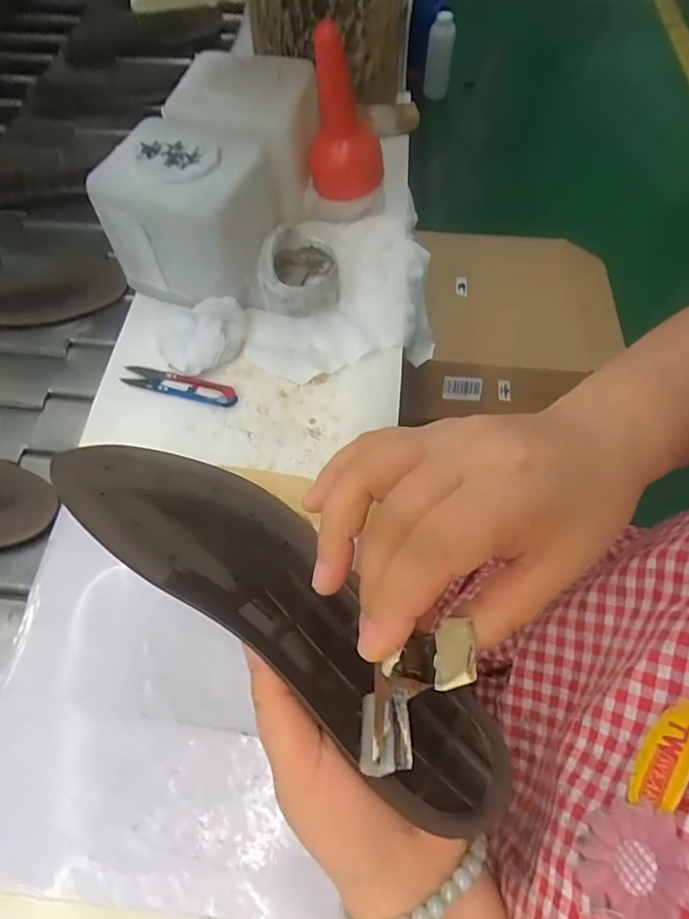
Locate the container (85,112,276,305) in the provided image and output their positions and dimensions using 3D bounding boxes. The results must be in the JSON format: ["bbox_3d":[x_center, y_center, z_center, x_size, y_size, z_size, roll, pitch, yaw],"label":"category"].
[{"bbox_3d":[-0.132,-0.215,0.449,0.117,0.107,0.106,15,61,10],"label":"container"}]

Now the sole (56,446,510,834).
[{"bbox_3d":[-0.032,0.071,0.249,0.250,0.028,0.080,38,37,12],"label":"sole"}]

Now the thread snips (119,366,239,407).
[{"bbox_3d":[-0.140,-0.063,0.437,0.102,0.007,0.019,13,61,10],"label":"thread snips"}]

